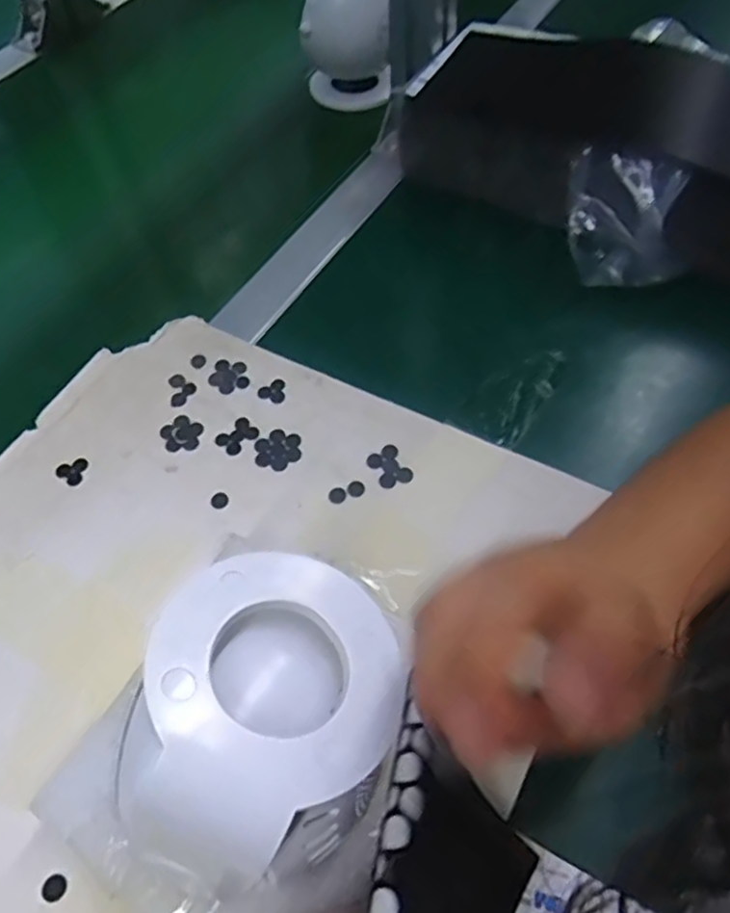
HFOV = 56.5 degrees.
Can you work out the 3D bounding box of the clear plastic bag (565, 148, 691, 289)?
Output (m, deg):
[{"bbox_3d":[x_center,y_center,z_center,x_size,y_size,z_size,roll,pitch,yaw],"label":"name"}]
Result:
[{"bbox_3d":[0.180,-0.161,0.464,0.082,0.063,0.057,9,57,10],"label":"clear plastic bag"}]

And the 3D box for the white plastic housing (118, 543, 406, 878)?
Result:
[{"bbox_3d":[-0.038,0.083,0.231,0.080,0.035,0.099,44,51,15],"label":"white plastic housing"}]

